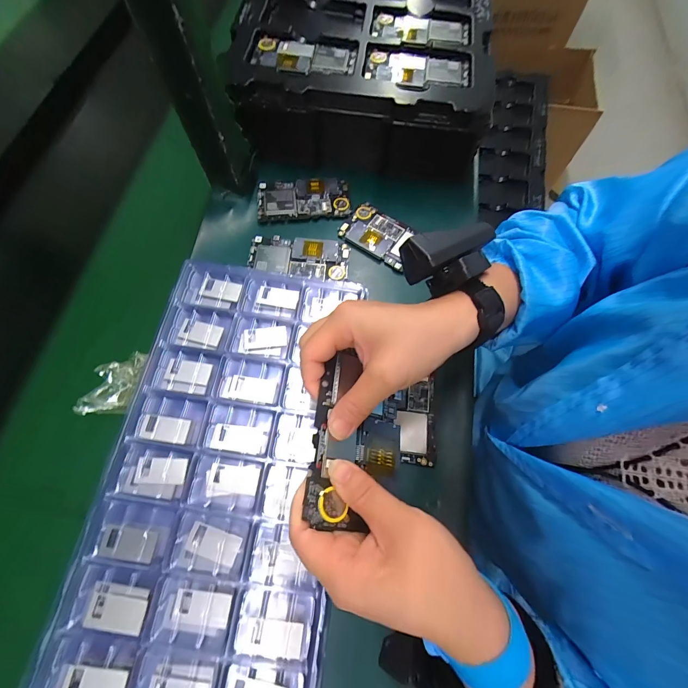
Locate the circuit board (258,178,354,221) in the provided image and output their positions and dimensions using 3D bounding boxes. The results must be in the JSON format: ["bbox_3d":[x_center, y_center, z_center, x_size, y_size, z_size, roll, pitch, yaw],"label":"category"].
[{"bbox_3d":[-0.055,-0.198,0.440,0.123,0.009,0.069,-3,69,-4],"label":"circuit board"}]

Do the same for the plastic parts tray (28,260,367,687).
[{"bbox_3d":[-0.102,0.106,0.305,0.216,0.033,0.388,11,69,2],"label":"plastic parts tray"}]

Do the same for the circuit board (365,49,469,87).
[{"bbox_3d":[0.090,-0.330,0.391,0.121,0.012,0.058,7,69,0],"label":"circuit board"}]

